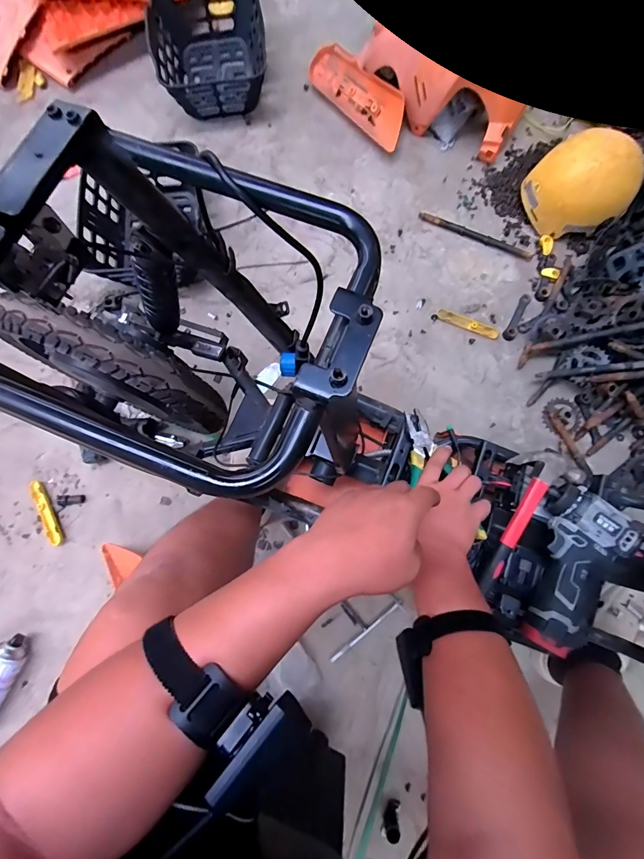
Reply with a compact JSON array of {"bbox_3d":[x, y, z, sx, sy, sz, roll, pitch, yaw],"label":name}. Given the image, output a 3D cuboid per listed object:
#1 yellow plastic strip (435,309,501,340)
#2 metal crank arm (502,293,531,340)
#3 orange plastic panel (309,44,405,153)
[{"bbox_3d":[0.352,-0.252,0.904,0.150,0.006,0.028,22,80,5],"label":"yellow plastic strip"},{"bbox_3d":[0.474,-0.273,0.904,0.026,0.016,0.134,29,81,6],"label":"metal crank arm"},{"bbox_3d":[0.104,-0.889,1.007,0.120,0.055,0.360,-42,79,19],"label":"orange plastic panel"}]

